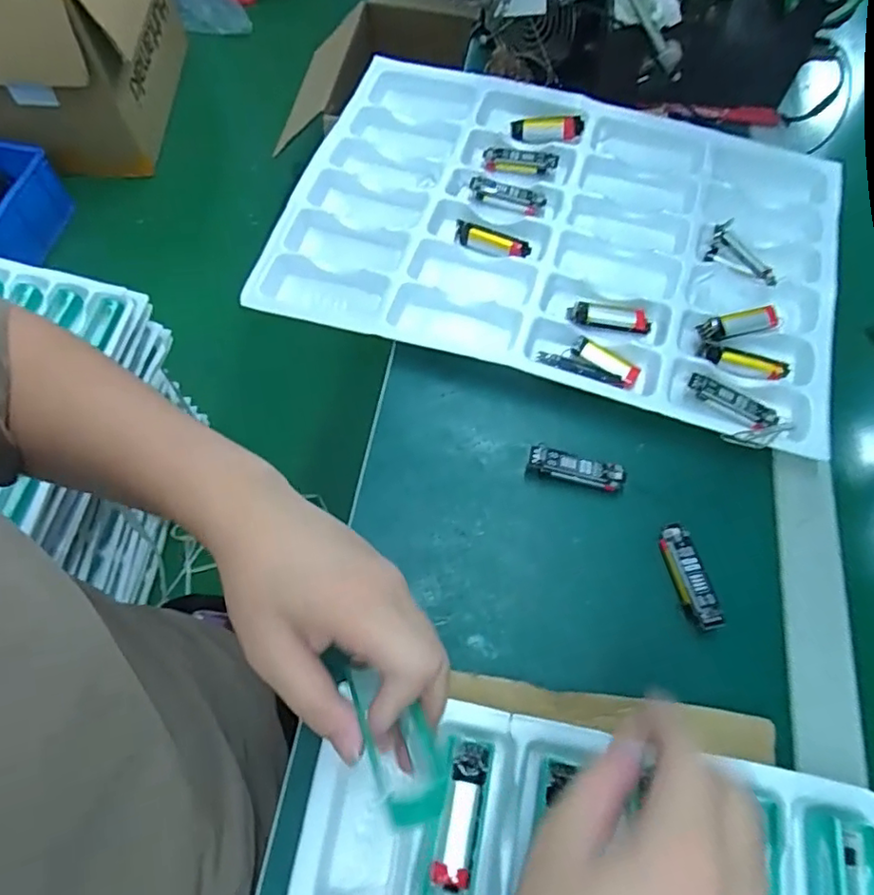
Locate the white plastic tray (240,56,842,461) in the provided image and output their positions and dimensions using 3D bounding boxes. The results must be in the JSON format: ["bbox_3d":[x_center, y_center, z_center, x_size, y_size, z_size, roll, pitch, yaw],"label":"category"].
[{"bbox_3d":[0.108,-0.189,0.519,0.454,0.031,0.312,17,65,7],"label":"white plastic tray"}]

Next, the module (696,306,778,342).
[{"bbox_3d":[0.239,-0.097,0.471,0.064,0.012,0.021,-11,64,-7],"label":"module"}]

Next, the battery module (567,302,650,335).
[{"bbox_3d":[0.141,-0.105,0.485,0.067,0.015,0.021,6,64,2],"label":"battery module"}]

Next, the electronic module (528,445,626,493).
[{"bbox_3d":[0.099,0.016,0.428,0.066,0.020,0.018,13,64,5],"label":"electronic module"}]

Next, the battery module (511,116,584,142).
[{"bbox_3d":[0.102,-0.300,0.563,0.067,0.014,0.026,12,63,23],"label":"battery module"}]

